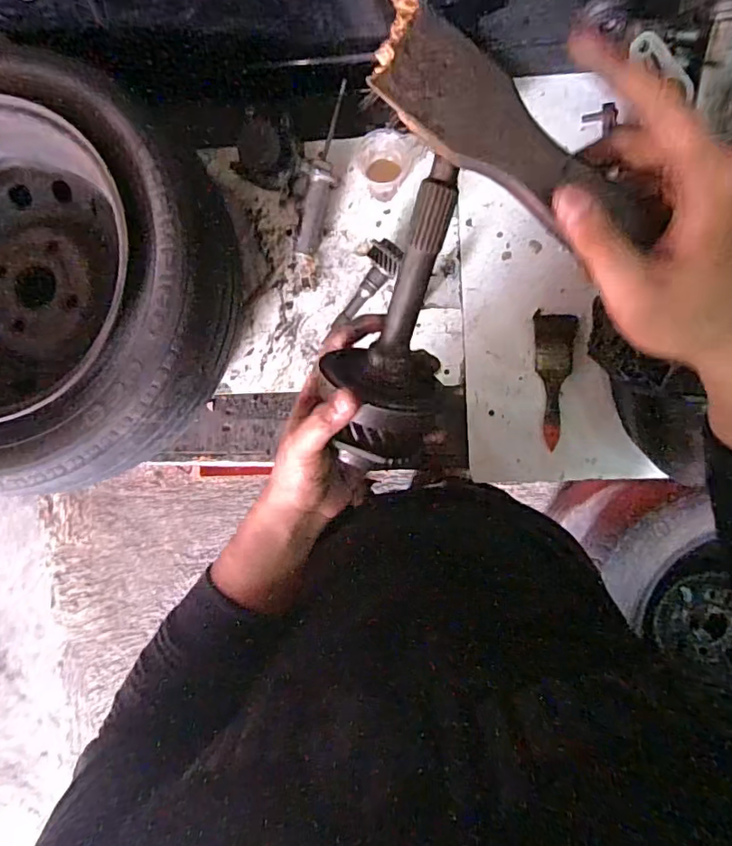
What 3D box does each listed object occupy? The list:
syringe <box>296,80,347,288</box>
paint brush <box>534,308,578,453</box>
[{"bbox_3d":[-0.063,-0.320,0.740,0.034,0.039,0.254,17,114,5],"label":"syringe"},{"bbox_3d":[0.258,-0.059,0.733,0.053,0.011,0.181,2,86,4],"label":"paint brush"}]

